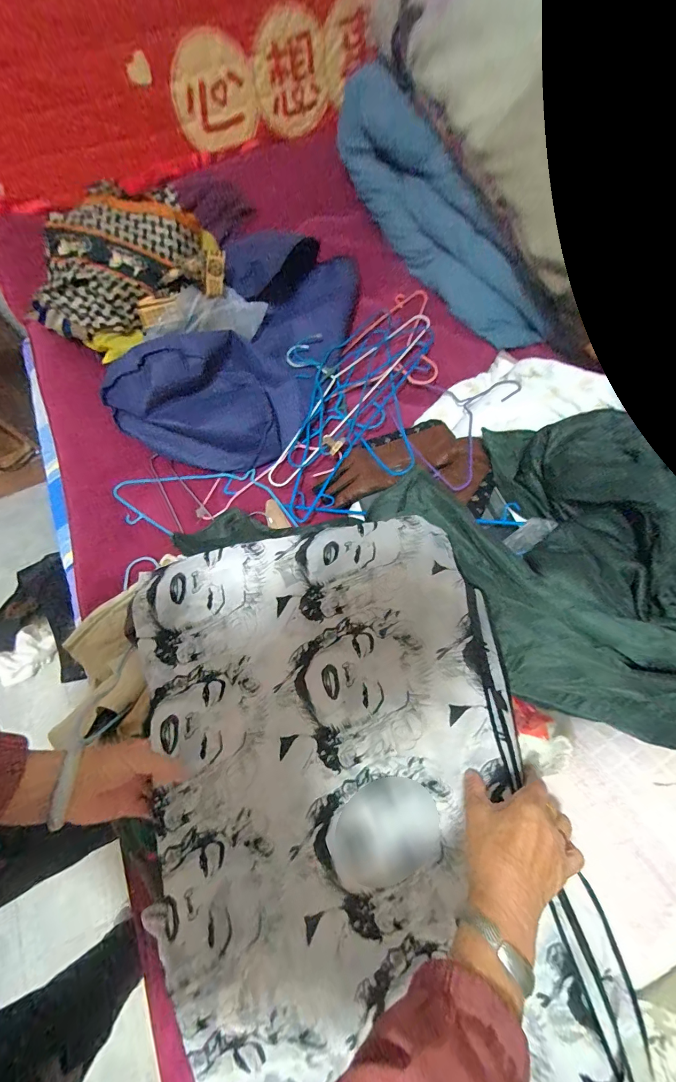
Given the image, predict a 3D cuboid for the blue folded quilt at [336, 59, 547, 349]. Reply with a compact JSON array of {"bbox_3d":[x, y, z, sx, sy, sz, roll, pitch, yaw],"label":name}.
[{"bbox_3d":[0.184,-0.642,0.767,0.093,0.198,0.645,-29,72,-9],"label":"blue folded quilt"}]

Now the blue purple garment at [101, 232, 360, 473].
[{"bbox_3d":[-0.162,-0.382,0.735,0.298,0.125,0.527,25,73,10],"label":"blue purple garment"}]

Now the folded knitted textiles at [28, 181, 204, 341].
[{"bbox_3d":[-0.425,-0.533,0.743,0.339,0.118,0.248,-5,70,0],"label":"folded knitted textiles"}]

